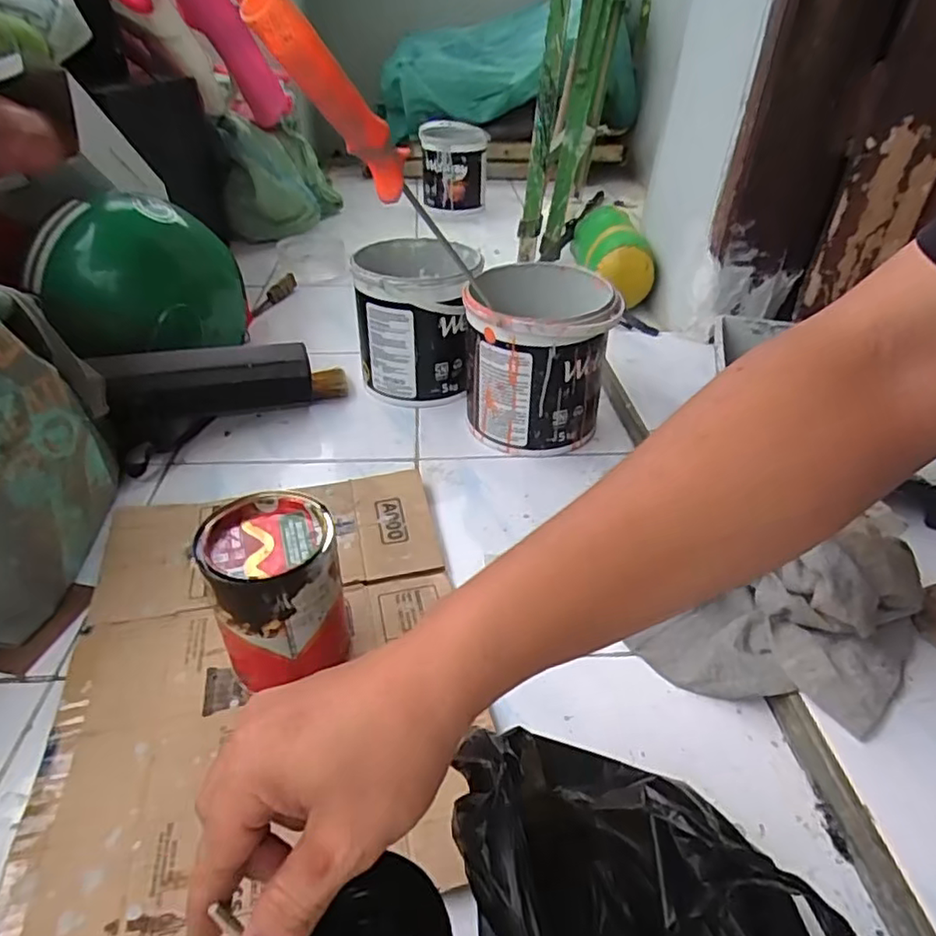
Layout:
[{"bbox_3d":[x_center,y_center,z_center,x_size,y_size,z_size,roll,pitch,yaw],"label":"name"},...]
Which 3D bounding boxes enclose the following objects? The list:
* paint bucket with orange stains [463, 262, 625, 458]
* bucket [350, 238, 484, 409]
[{"bbox_3d":[0.087,-0.137,0.792,0.172,0.186,0.174,2,36,-2],"label":"paint bucket with orange stains"},{"bbox_3d":[-0.069,-0.209,0.898,0.165,0.182,0.190,4,35,4],"label":"bucket"}]

